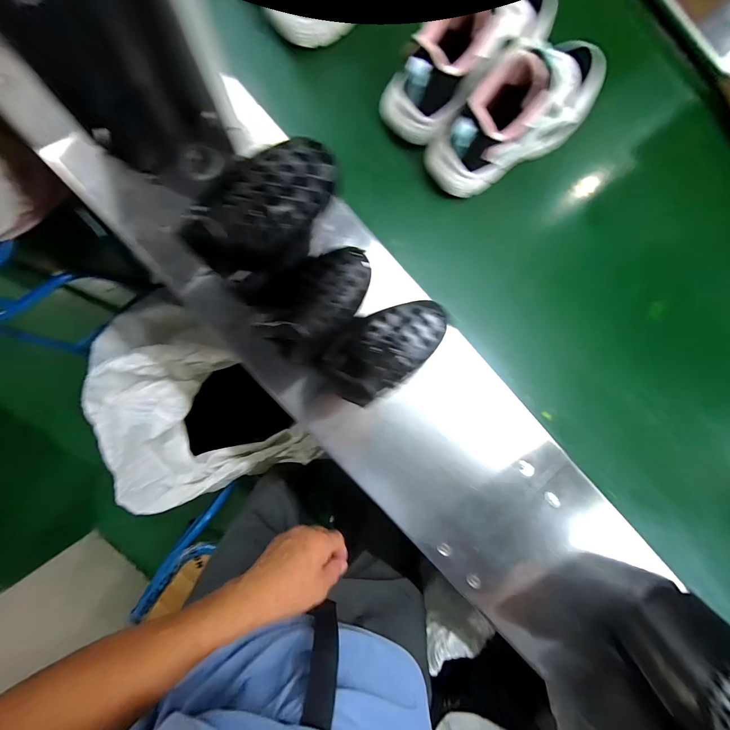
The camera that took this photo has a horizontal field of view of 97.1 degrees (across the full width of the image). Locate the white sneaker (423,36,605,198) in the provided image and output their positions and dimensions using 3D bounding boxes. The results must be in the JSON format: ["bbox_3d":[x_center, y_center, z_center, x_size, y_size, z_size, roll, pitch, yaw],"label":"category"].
[{"bbox_3d":[0.213,-0.328,0.404,0.262,0.113,0.094,-35,93,-4],"label":"white sneaker"}]

